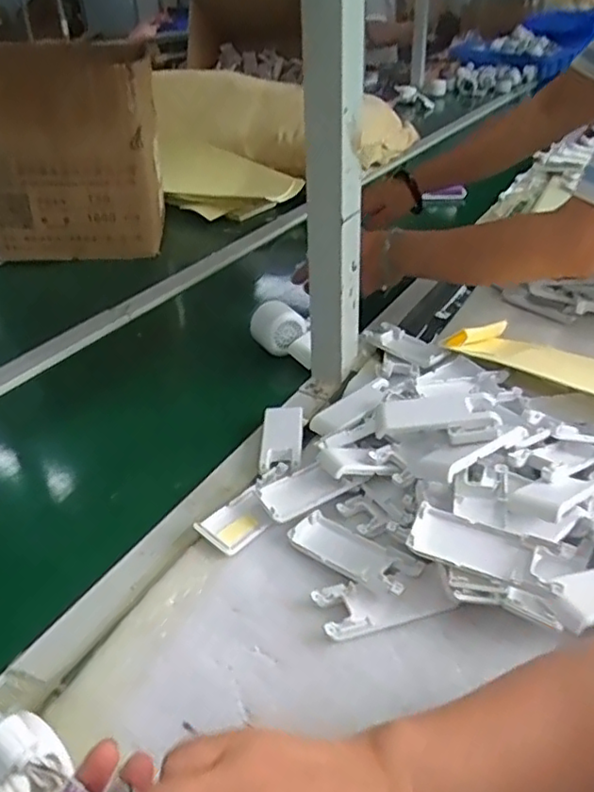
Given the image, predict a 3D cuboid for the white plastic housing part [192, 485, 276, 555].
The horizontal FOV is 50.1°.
[{"bbox_3d":[-0.051,0.103,0.524,0.058,0.021,0.047,-28,41,-33],"label":"white plastic housing part"}]

